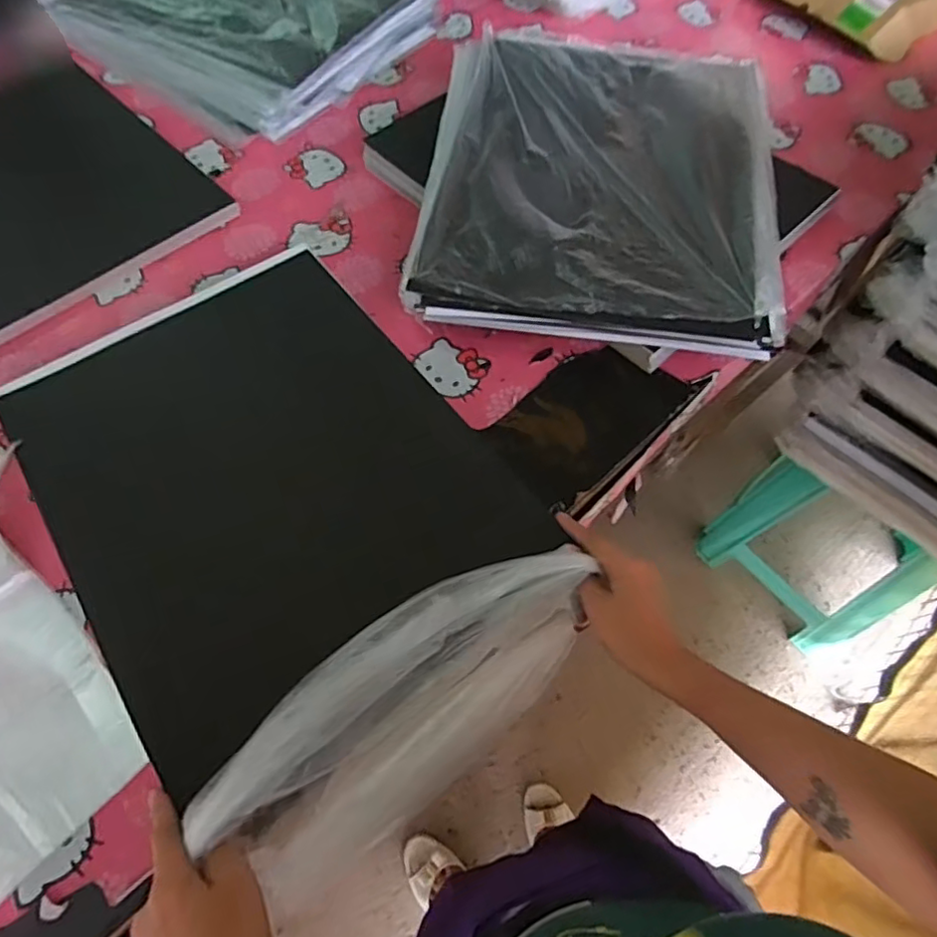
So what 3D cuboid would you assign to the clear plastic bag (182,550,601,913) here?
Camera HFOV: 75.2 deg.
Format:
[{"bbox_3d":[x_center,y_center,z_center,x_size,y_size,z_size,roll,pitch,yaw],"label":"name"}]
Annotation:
[{"bbox_3d":[-0.041,0.179,0.471,0.290,0.095,0.115,-35,66,-20],"label":"clear plastic bag"}]

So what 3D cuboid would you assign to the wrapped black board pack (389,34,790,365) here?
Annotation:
[{"bbox_3d":[0.166,-0.387,0.776,0.417,0.052,0.527,7,63,3],"label":"wrapped black board pack"}]

